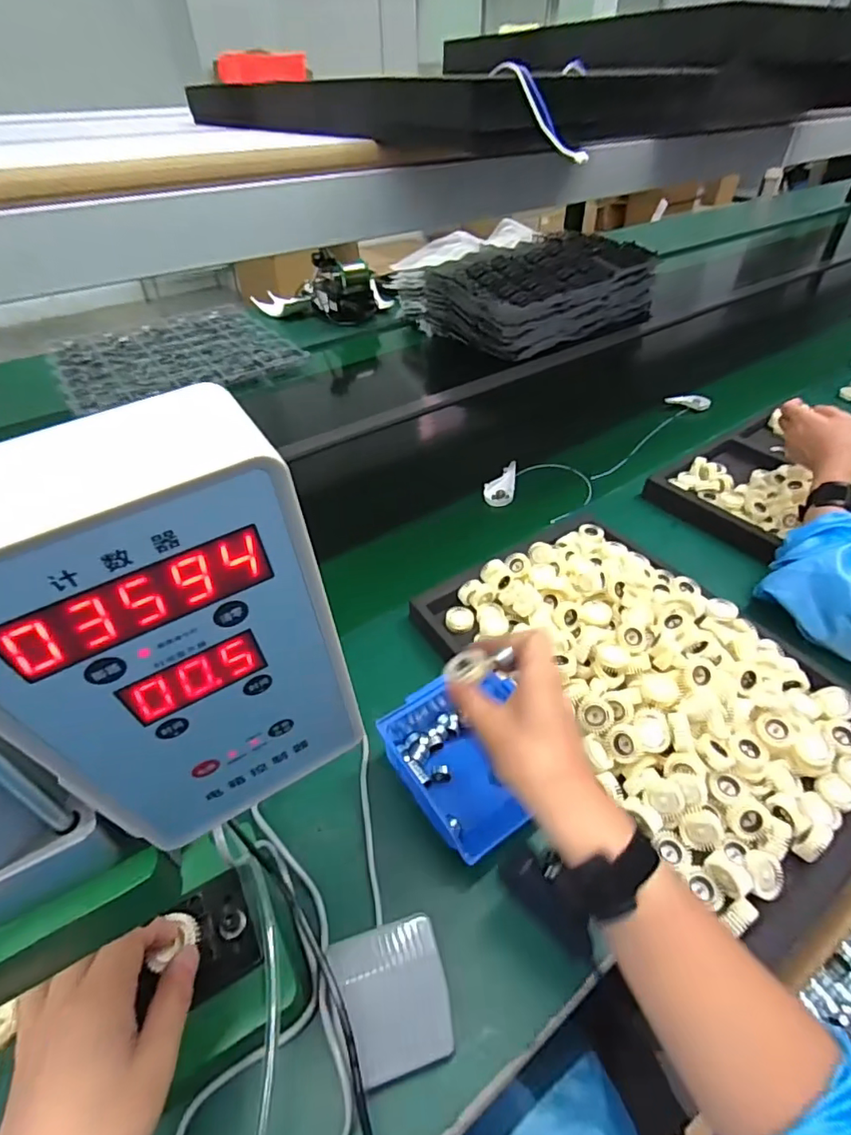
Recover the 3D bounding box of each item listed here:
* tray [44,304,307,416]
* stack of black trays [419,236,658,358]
[{"bbox_3d":[-0.625,-0.532,1.298,0.489,0.032,0.522,-26,49,-23],"label":"tray"},{"bbox_3d":[0.312,-0.695,1.341,0.583,0.170,0.271,-26,49,-24],"label":"stack of black trays"}]

